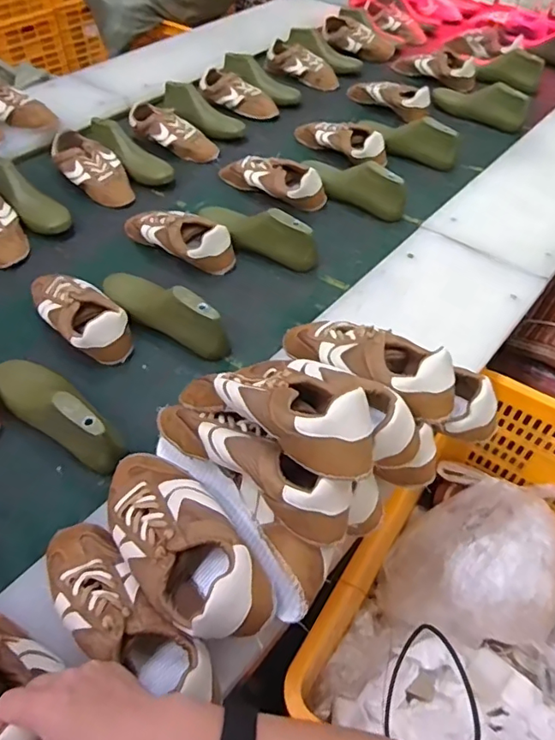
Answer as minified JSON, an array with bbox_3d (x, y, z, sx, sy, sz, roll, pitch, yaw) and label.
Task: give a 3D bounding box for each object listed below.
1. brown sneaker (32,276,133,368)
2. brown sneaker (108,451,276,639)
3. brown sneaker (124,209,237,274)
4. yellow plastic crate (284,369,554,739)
[{"bbox_3d":[-0.328,-0.094,0.851,0.240,0.082,0.093,38,60,26],"label":"brown sneaker"},{"bbox_3d":[-0.105,0.158,0.524,0.101,0.080,0.240,-30,58,-22],"label":"brown sneaker"},{"bbox_3d":[-0.195,-0.247,0.977,0.244,0.075,0.082,22,54,16],"label":"brown sneaker"},{"bbox_3d":[0.350,0.353,0.795,0.412,0.305,0.599,28,56,20],"label":"yellow plastic crate"}]

